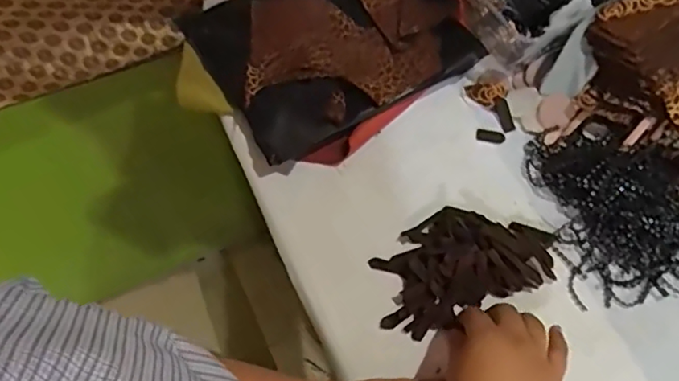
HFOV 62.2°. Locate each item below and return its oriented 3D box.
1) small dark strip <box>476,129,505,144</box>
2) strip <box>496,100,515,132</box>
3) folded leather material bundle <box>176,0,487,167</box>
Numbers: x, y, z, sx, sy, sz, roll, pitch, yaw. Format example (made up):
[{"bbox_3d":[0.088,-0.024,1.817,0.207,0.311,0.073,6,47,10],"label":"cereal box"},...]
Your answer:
[{"bbox_3d":[0.148,-0.054,0.552,0.027,0.004,0.013,6,65,4],"label":"small dark strip"},{"bbox_3d":[0.164,-0.075,0.559,0.012,0.006,0.035,-12,65,-4],"label":"strip"},{"bbox_3d":[-0.005,-0.162,0.583,0.257,0.035,0.228,-31,68,-12],"label":"folded leather material bundle"}]

